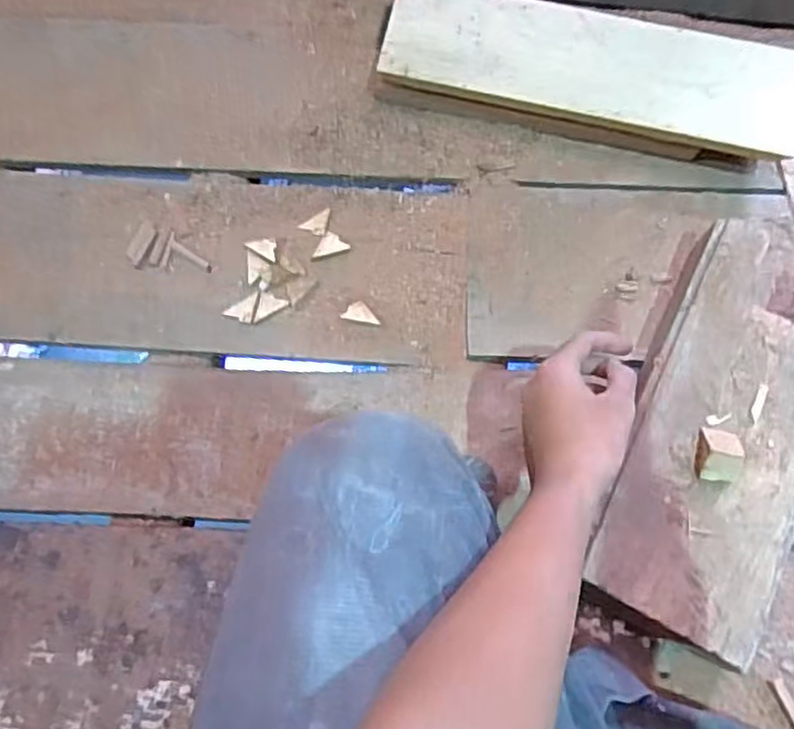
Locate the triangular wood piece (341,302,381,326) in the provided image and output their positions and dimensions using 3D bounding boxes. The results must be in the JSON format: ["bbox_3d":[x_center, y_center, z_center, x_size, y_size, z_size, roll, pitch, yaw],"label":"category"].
[{"bbox_3d":[-0.033,-0.048,0.629,0.035,0.005,0.020,5,72,2],"label":"triangular wood piece"}]

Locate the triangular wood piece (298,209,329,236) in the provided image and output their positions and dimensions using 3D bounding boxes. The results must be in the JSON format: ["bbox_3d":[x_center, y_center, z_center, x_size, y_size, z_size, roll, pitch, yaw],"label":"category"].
[{"bbox_3d":[-0.076,-0.137,0.658,0.034,0.004,0.022,-37,76,-11],"label":"triangular wood piece"}]

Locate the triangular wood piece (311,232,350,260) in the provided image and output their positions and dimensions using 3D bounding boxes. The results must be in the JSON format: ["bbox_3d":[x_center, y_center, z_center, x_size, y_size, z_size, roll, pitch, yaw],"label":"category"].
[{"bbox_3d":[-0.065,-0.114,0.645,0.036,0.006,0.022,-19,73,-6],"label":"triangular wood piece"}]

